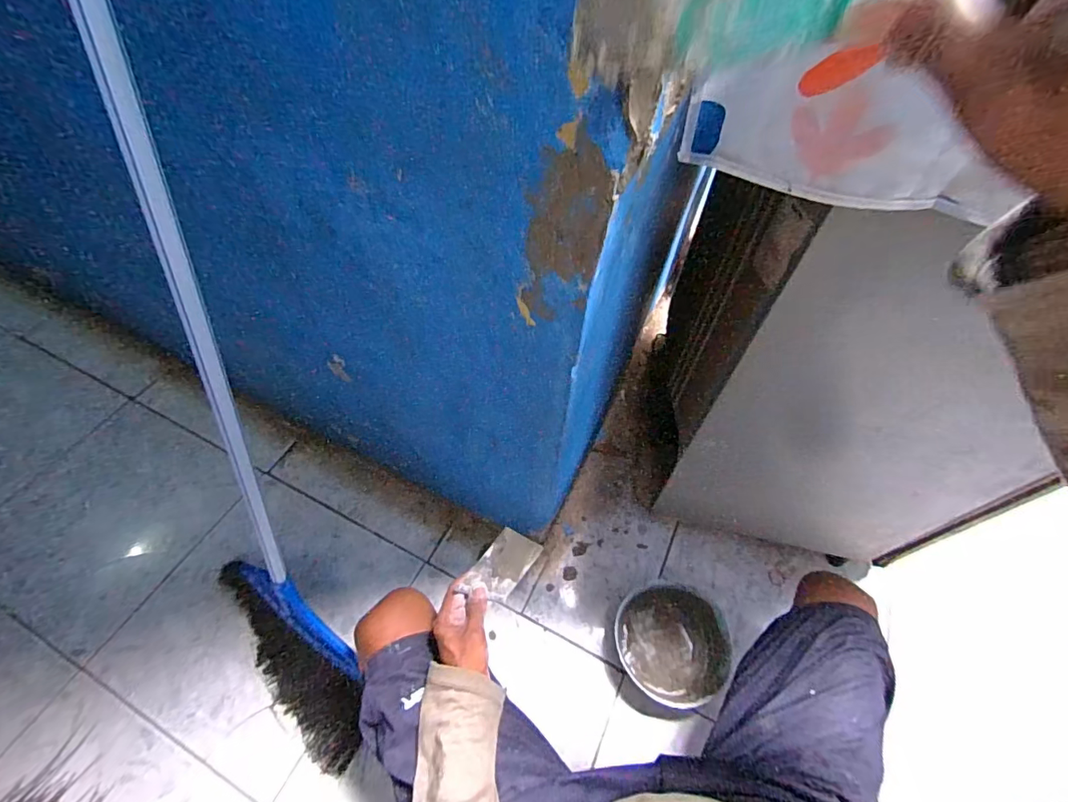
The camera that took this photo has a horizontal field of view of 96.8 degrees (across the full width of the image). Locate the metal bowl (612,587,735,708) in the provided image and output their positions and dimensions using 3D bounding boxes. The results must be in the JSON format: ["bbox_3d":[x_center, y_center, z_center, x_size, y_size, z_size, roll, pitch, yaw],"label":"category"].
[{"bbox_3d":[0.233,0.412,0.813,0.178,0.081,0.178,2,55,-2],"label":"metal bowl"}]

